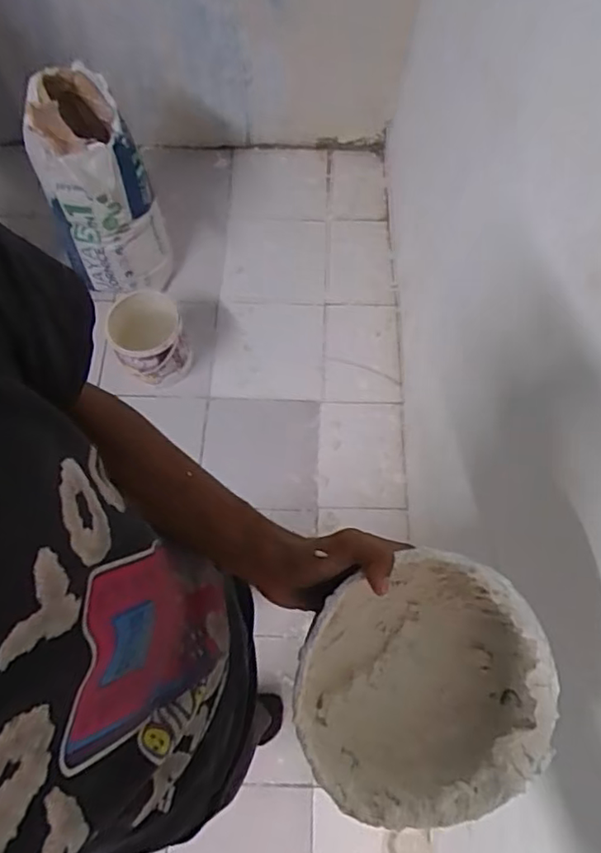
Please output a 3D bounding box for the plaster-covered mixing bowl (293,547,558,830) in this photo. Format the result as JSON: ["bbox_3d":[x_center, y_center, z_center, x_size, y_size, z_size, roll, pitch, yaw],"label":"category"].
[{"bbox_3d":[0.091,0.194,0.456,0.179,0.084,0.173,0,69,1],"label":"plaster-covered mixing bowl"}]

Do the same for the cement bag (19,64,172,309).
[{"bbox_3d":[-0.466,-0.542,1.391,0.233,0.507,0.224,-18,70,-6],"label":"cement bag"}]

